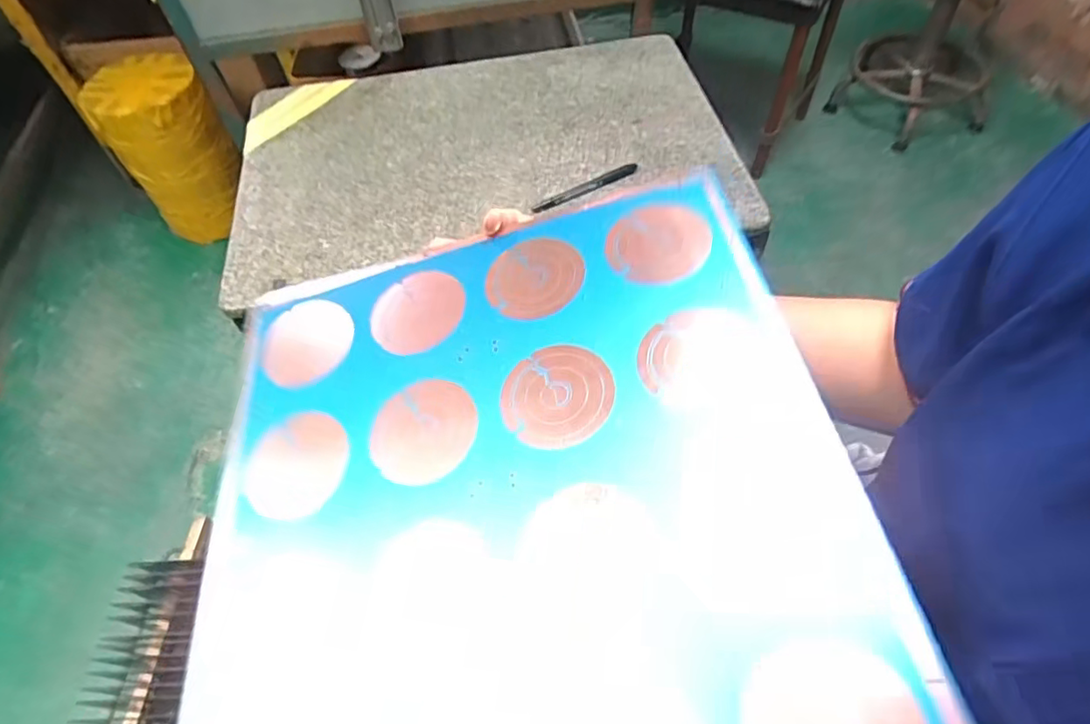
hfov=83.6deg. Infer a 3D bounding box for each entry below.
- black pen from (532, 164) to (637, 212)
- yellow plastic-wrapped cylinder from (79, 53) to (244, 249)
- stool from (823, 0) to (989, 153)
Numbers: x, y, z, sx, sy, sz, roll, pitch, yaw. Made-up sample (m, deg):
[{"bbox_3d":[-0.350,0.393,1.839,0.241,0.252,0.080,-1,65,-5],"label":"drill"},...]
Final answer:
[{"bbox_3d":[0.050,-0.206,0.721,0.140,0.011,0.016,-27,58,-16],"label":"black pen"},{"bbox_3d":[-0.804,-0.445,1.358,0.216,0.362,0.205,-30,59,-16],"label":"yellow plastic-wrapped cylinder"},{"bbox_3d":[0.917,-0.820,1.423,0.345,0.454,0.341,-1,55,2],"label":"stool"}]

